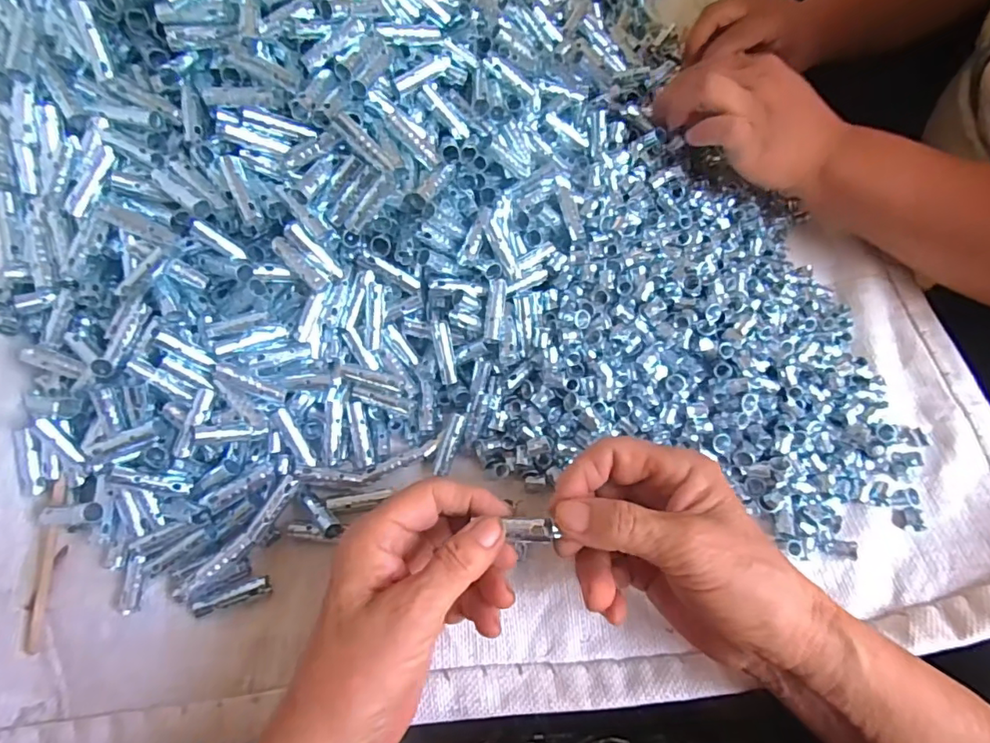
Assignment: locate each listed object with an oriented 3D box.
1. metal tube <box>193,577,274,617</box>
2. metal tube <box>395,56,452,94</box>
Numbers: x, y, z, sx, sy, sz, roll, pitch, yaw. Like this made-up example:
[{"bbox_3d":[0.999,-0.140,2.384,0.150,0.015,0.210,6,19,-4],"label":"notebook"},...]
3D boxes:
[{"bbox_3d":[-0.143,0.122,0.284,0.039,0.007,0.010,-18,66,-9],"label":"metal tube"},{"bbox_3d":[-0.045,-0.182,0.319,0.038,0.007,0.009,-34,70,-15],"label":"metal tube"}]

